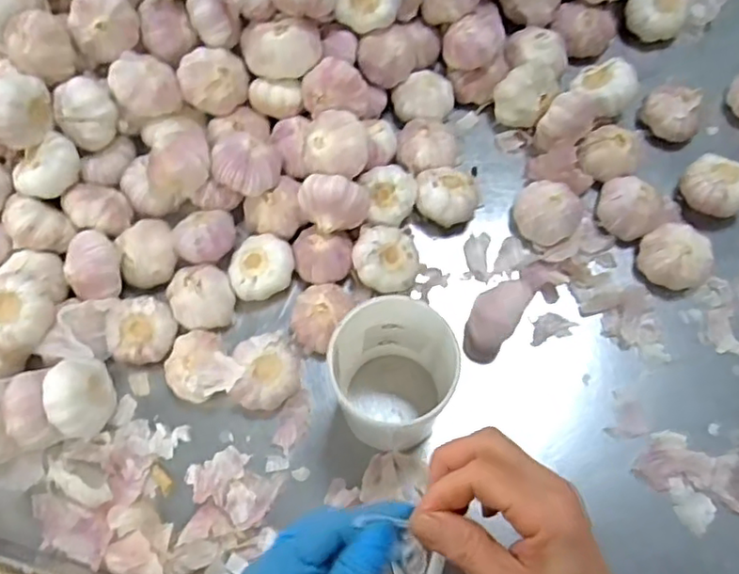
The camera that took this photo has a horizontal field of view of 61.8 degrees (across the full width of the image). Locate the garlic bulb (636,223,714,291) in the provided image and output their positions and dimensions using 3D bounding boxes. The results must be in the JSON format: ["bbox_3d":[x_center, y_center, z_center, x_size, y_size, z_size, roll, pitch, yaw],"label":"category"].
[{"bbox_3d":[0.267,-0.026,0.542,0.052,0.036,0.058,-34,73,-10],"label":"garlic bulb"}]

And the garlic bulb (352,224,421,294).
[{"bbox_3d":[0.015,-0.023,0.545,0.055,0.041,0.053,0,71,1],"label":"garlic bulb"}]

